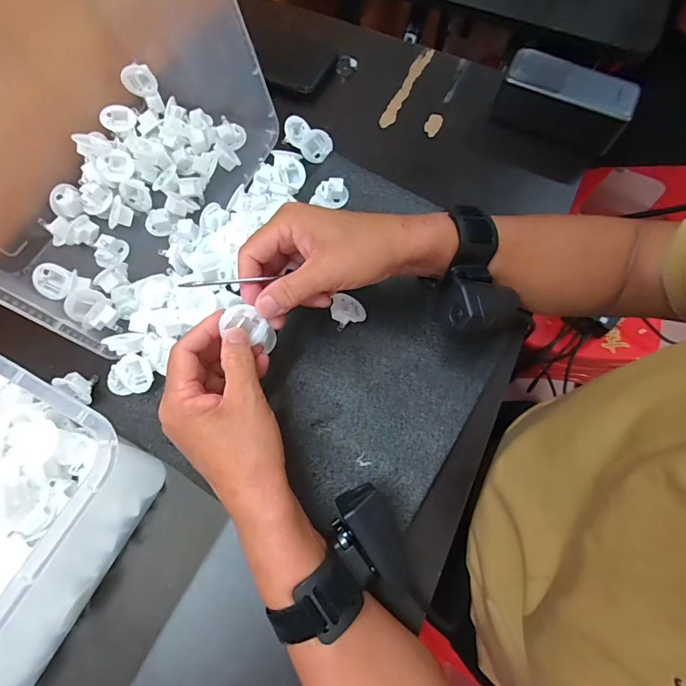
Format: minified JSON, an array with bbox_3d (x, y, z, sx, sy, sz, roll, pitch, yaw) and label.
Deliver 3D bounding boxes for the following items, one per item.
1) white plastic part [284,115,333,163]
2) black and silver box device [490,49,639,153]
[{"bbox_3d":[-0.038,-0.215,0.422,0.053,0.026,0.027,41,76,12],"label":"white plastic part"},{"bbox_3d":[0.230,-0.250,0.424,0.127,0.057,0.053,26,74,8],"label":"black and silver box device"}]

